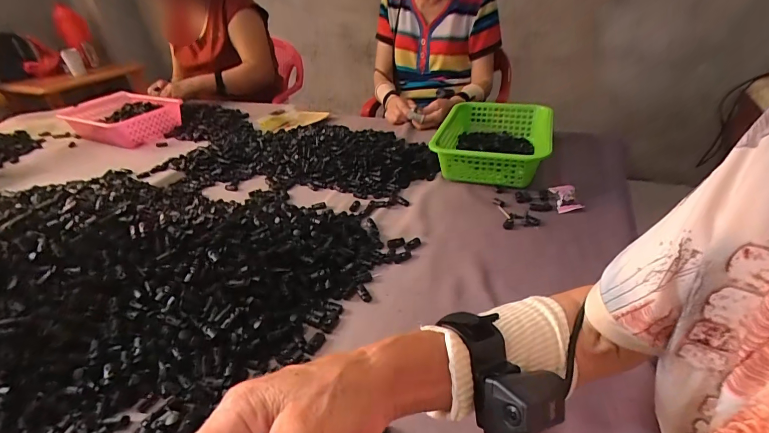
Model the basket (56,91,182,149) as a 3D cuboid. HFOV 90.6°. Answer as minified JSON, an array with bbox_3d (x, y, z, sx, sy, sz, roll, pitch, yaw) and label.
[{"bbox_3d":[-0.738,-0.277,1.067,0.309,0.063,0.200,16,39,29],"label":"basket"}]

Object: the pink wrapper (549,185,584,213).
[{"bbox_3d":[0.322,-0.033,0.671,0.048,0.022,0.055,-6,34,-2],"label":"pink wrapper"}]

